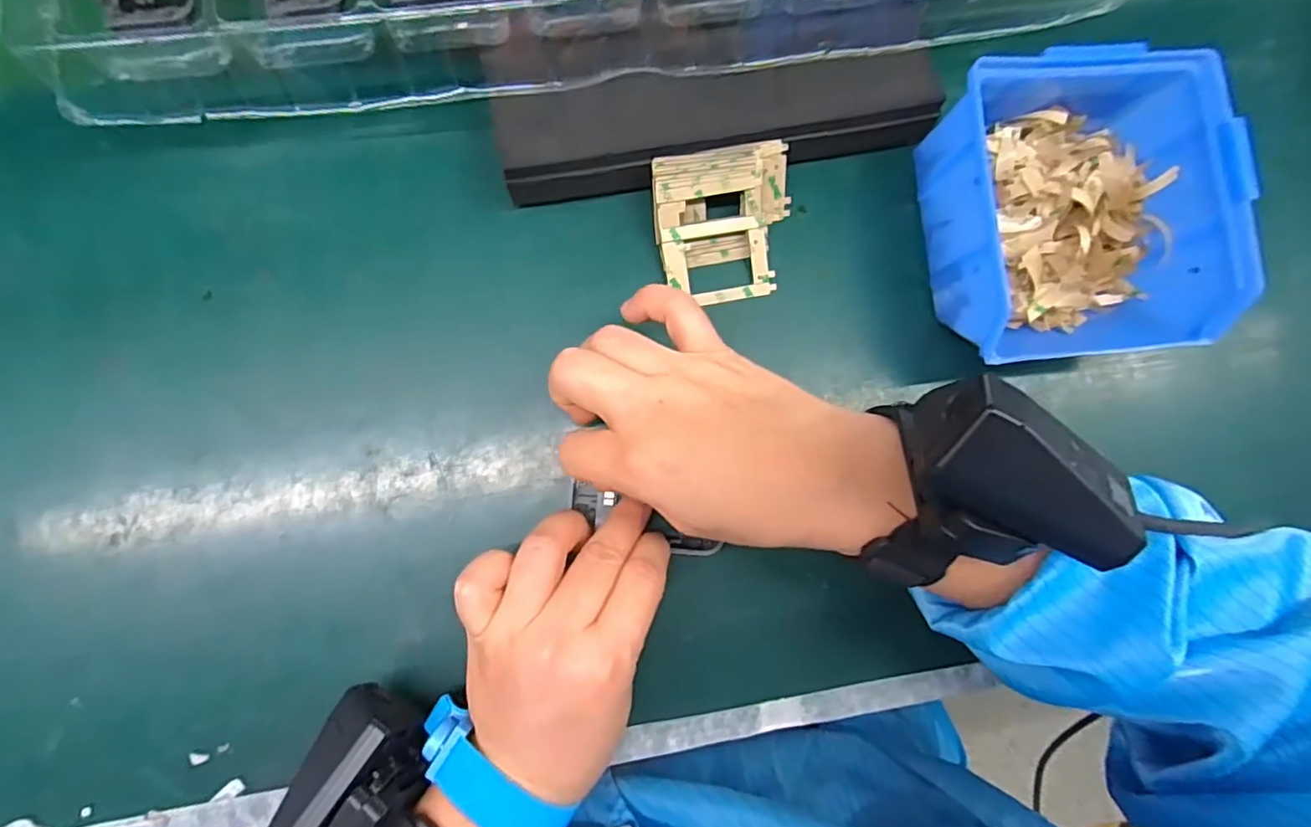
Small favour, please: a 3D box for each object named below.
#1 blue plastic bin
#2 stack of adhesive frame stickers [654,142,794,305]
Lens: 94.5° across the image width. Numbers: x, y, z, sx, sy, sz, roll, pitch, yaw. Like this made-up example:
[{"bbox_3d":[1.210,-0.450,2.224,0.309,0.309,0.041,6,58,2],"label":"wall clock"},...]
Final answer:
[{"bbox_3d":[0.201,-0.094,0.300,0.122,0.076,0.130,-7,82,-6],"label":"blue plastic bin"},{"bbox_3d":[0.035,-0.095,0.306,0.069,0.015,0.071,-11,111,-6],"label":"stack of adhesive frame stickers"}]

